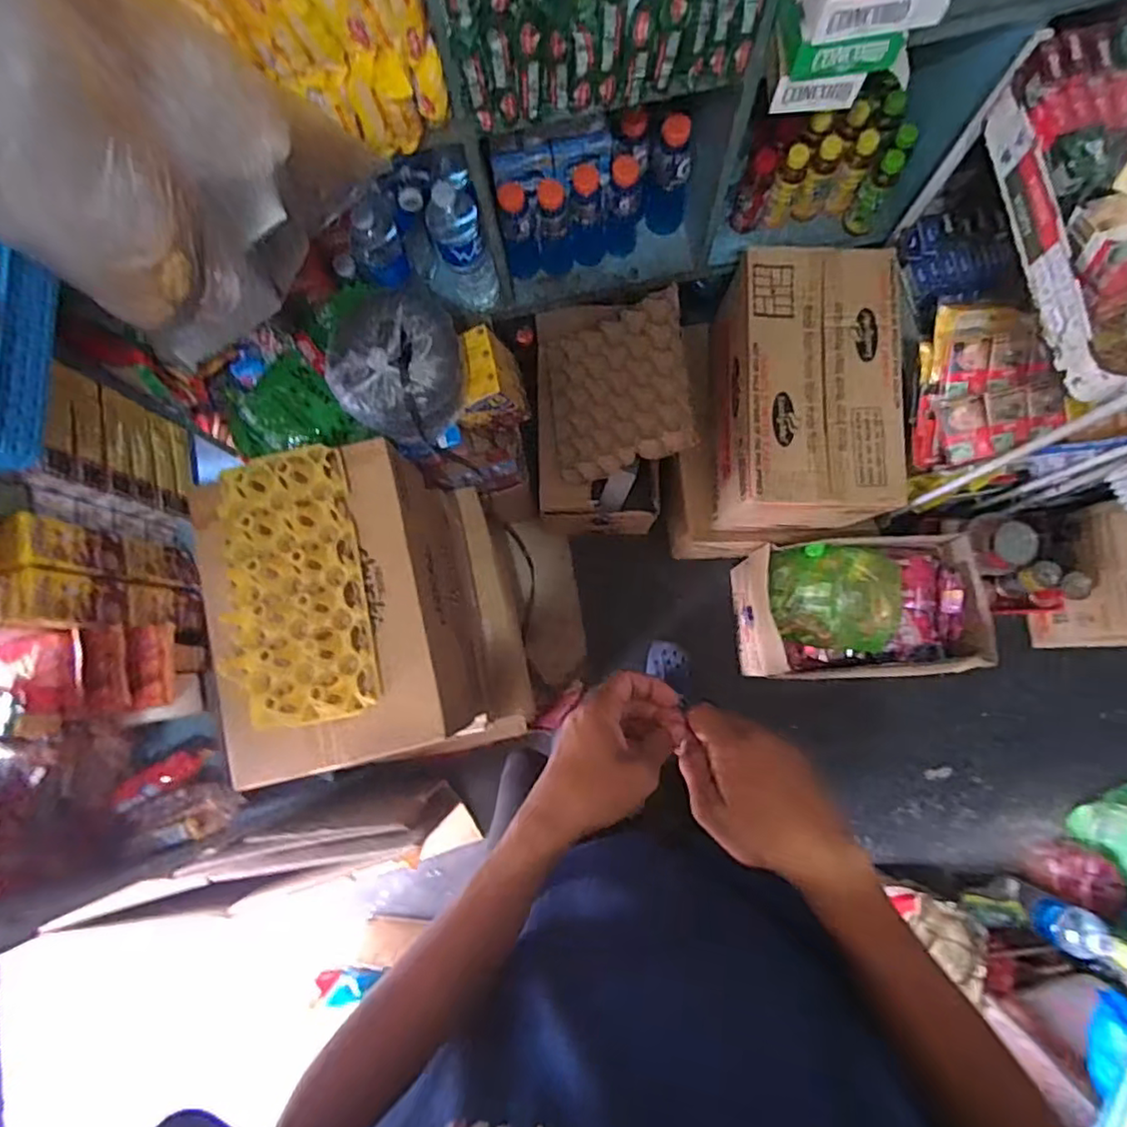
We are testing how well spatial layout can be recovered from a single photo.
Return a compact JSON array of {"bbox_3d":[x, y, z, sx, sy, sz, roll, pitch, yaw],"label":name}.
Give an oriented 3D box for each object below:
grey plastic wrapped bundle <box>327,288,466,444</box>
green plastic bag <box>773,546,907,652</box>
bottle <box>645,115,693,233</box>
[{"bbox_3d":[-0.226,-0.268,0.876,0.171,0.123,0.179,-7,81,2],"label":"grey plastic wrapped bundle"},{"bbox_3d":[0.476,0.059,1.098,0.225,0.069,0.183,-3,81,2],"label":"green plastic bag"},{"bbox_3d":[0.168,-0.609,1.002,0.063,0.184,0.058,0,81,3],"label":"bottle"}]

